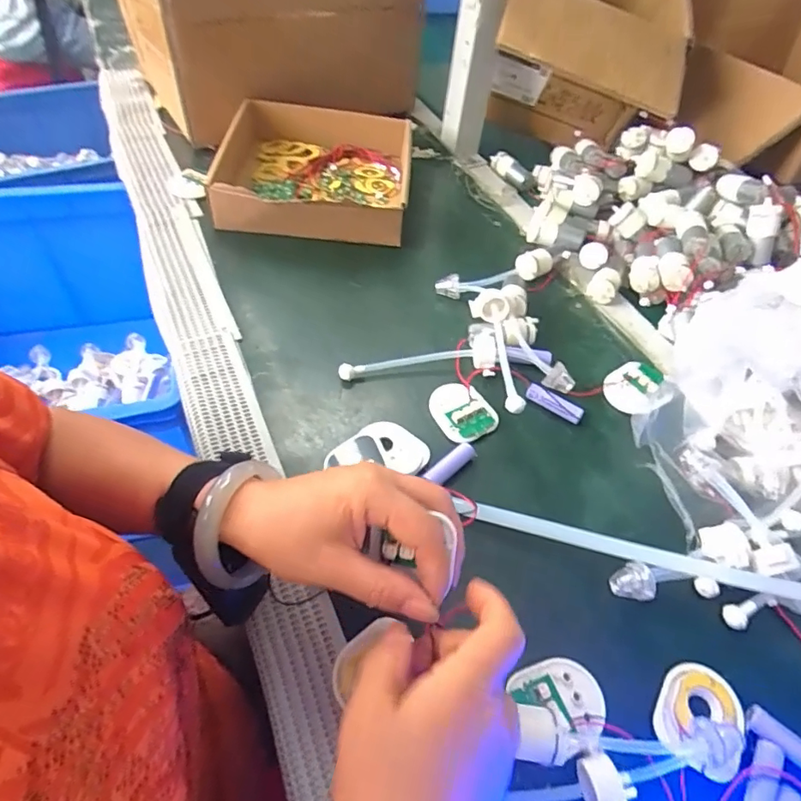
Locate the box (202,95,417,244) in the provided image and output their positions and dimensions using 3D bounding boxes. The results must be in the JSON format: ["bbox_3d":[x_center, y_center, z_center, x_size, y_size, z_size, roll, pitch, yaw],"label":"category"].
[{"bbox_3d":[-0.103,-0.272,0.628,0.223,0.063,0.218,5,52,-2],"label":"box"}]

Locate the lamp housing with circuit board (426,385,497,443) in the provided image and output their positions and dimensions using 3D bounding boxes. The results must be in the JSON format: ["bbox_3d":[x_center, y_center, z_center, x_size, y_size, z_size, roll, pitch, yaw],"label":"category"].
[{"bbox_3d":[0.052,0.009,0.453,0.044,0.009,0.059,-36,63,-28],"label":"lamp housing with circuit board"}]

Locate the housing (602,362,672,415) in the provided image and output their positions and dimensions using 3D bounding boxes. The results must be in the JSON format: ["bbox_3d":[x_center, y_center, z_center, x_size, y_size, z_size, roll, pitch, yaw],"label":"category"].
[{"bbox_3d":[0.217,-0.010,0.481,0.054,0.016,0.054,-1,55,1],"label":"housing"}]

